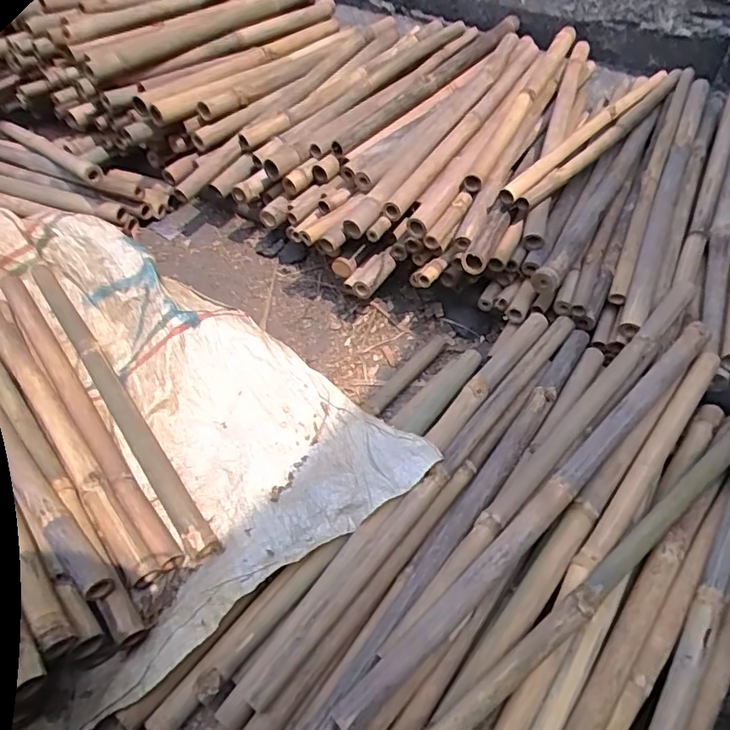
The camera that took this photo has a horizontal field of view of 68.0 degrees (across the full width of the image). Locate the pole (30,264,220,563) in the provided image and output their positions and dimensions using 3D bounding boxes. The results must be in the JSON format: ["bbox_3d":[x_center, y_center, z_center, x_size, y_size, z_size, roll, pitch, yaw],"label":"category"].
[{"bbox_3d":[-0.397,0.041,0.847,0.040,0.049,0.627,-30,57,-24],"label":"pole"}]

